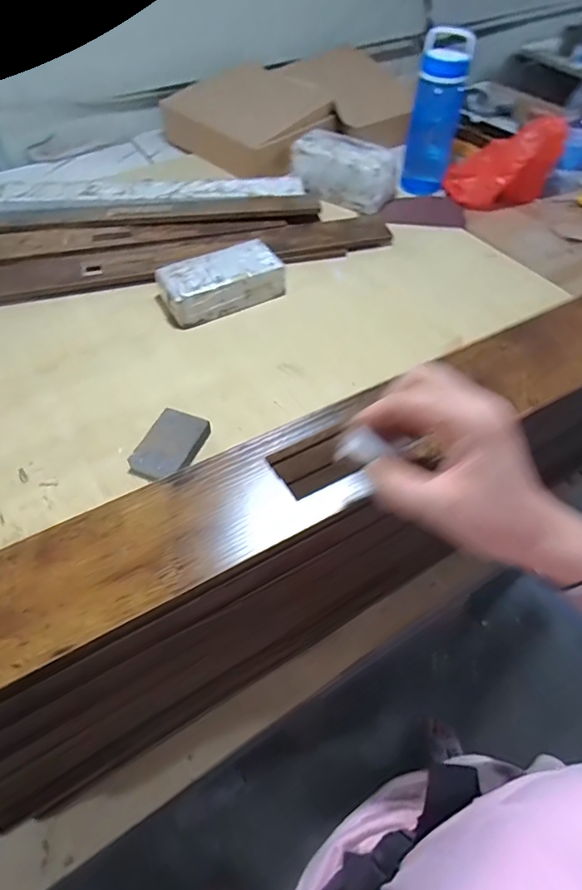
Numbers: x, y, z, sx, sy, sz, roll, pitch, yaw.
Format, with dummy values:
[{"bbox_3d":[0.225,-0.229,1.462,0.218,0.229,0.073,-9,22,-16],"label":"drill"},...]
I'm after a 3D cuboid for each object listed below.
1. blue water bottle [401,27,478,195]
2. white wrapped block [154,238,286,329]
[{"bbox_3d":[0.304,-0.691,1.012,0.099,0.276,0.087,15,55,10],"label":"blue water bottle"},{"bbox_3d":[-0.118,-0.281,0.828,0.207,0.059,0.104,-21,56,-15],"label":"white wrapped block"}]

